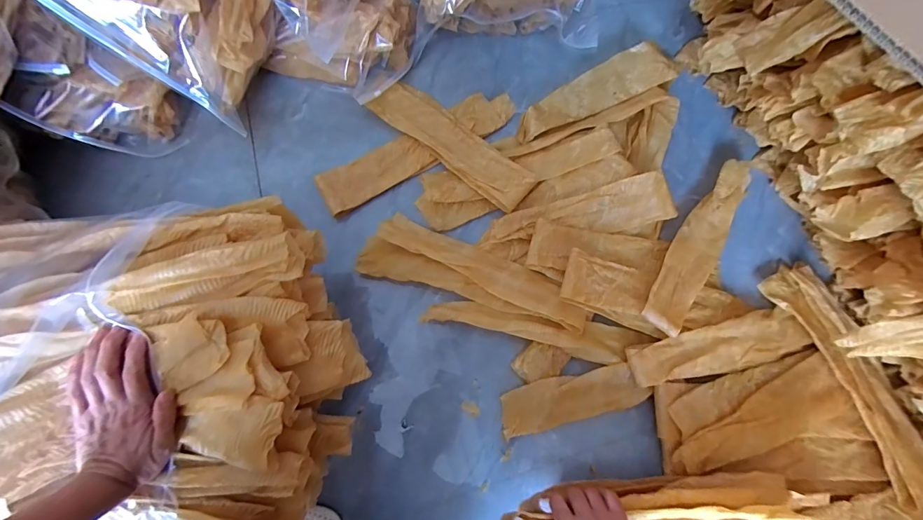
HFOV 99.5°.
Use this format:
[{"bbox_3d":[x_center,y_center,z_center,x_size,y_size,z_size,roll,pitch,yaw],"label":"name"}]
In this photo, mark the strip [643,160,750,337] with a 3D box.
[{"bbox_3d":[0.395,-0.034,0.645,0.079,0.023,0.360,35,69,1],"label":"strip"}]

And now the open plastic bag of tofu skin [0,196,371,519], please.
[{"bbox_3d":[-0.352,0.097,0.420,0.451,0.124,0.349,3,73,0],"label":"open plastic bag of tofu skin"}]

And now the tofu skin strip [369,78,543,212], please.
[{"bbox_3d":[-0.017,-0.206,0.693,0.320,0.033,0.088,39,77,10],"label":"tofu skin strip"}]

